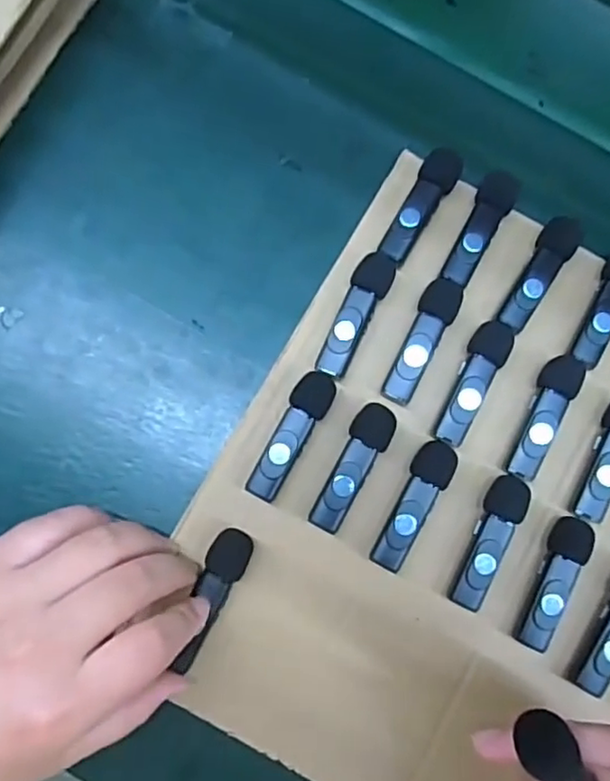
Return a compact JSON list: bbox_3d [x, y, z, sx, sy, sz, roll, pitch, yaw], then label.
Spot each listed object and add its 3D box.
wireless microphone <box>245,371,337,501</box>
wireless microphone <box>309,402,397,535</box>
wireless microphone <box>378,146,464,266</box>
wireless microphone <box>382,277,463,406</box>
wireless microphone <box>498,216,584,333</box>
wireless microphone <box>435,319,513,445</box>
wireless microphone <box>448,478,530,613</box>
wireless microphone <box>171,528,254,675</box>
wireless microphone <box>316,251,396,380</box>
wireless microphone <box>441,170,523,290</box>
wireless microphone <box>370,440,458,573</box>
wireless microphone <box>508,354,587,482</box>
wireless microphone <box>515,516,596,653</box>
[{"bbox_3d":[-0.005,0.022,0.302,0.020,0.016,0.065,25,82,1],"label":"wireless microphone"},{"bbox_3d":[0.022,0.036,0.301,0.020,0.015,0.064,30,82,2],"label":"wireless microphone"},{"bbox_3d":[0.058,-0.093,0.321,0.019,0.016,0.065,32,82,2],"label":"wireless microphone"},{"bbox_3d":[0.058,-0.025,0.310,0.019,0.017,0.067,25,82,1],"label":"wireless microphone"},{"bbox_3d":[0.117,-0.059,0.318,0.019,0.014,0.063,33,82,2],"label":"wireless microphone"},{"bbox_3d":[0.082,-0.004,0.309,0.019,0.019,0.065,29,82,2],"label":"wireless microphone"},{"bbox_3d":[0.088,0.072,0.300,0.018,0.017,0.065,23,82,1],"label":"wireless microphone"},{"bbox_3d":[-0.042,0.096,0.288,0.019,0.009,0.065,20,81,0],"label":"wireless microphone"},{"bbox_3d":[0.025,-0.037,0.311,0.019,0.015,0.066,25,82,1],"label":"wireless microphone"},{"bbox_3d":[0.088,-0.083,0.321,0.020,0.014,0.062,30,82,2],"label":"wireless microphone"},{"bbox_3d":[0.051,0.054,0.301,0.019,0.015,0.064,30,82,2],"label":"wireless microphone"},{"bbox_3d":[0.117,0.011,0.308,0.018,0.020,0.066,30,82,2],"label":"wireless microphone"},{"bbox_3d":[0.118,0.091,0.299,0.016,0.018,0.064,25,82,1],"label":"wireless microphone"}]

